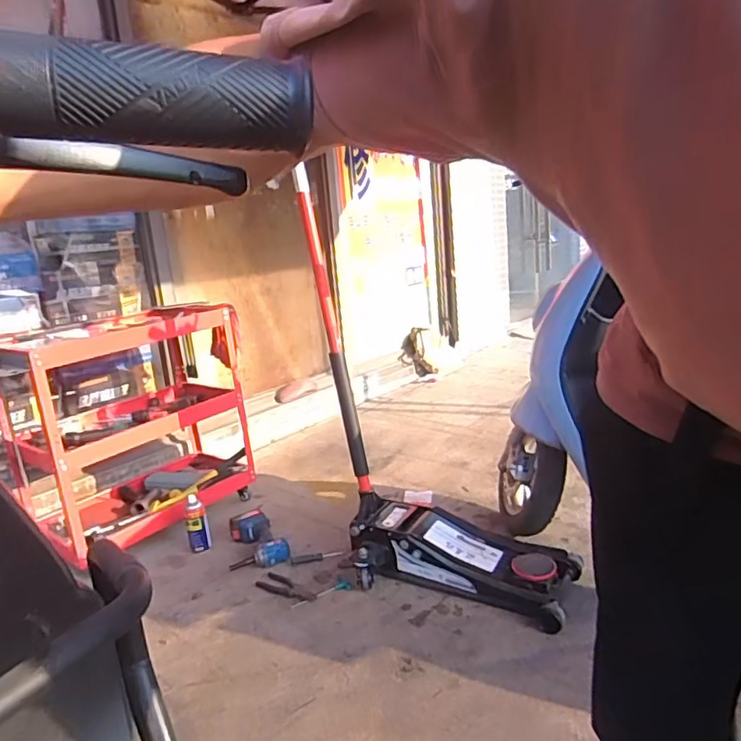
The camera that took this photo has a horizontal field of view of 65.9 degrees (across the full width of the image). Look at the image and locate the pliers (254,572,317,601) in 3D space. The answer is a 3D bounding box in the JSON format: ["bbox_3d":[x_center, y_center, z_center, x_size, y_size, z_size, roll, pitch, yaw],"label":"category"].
[{"bbox_3d":[-0.239,0.622,1.630,0.189,0.013,0.067,3,16,33],"label":"pliers"}]

